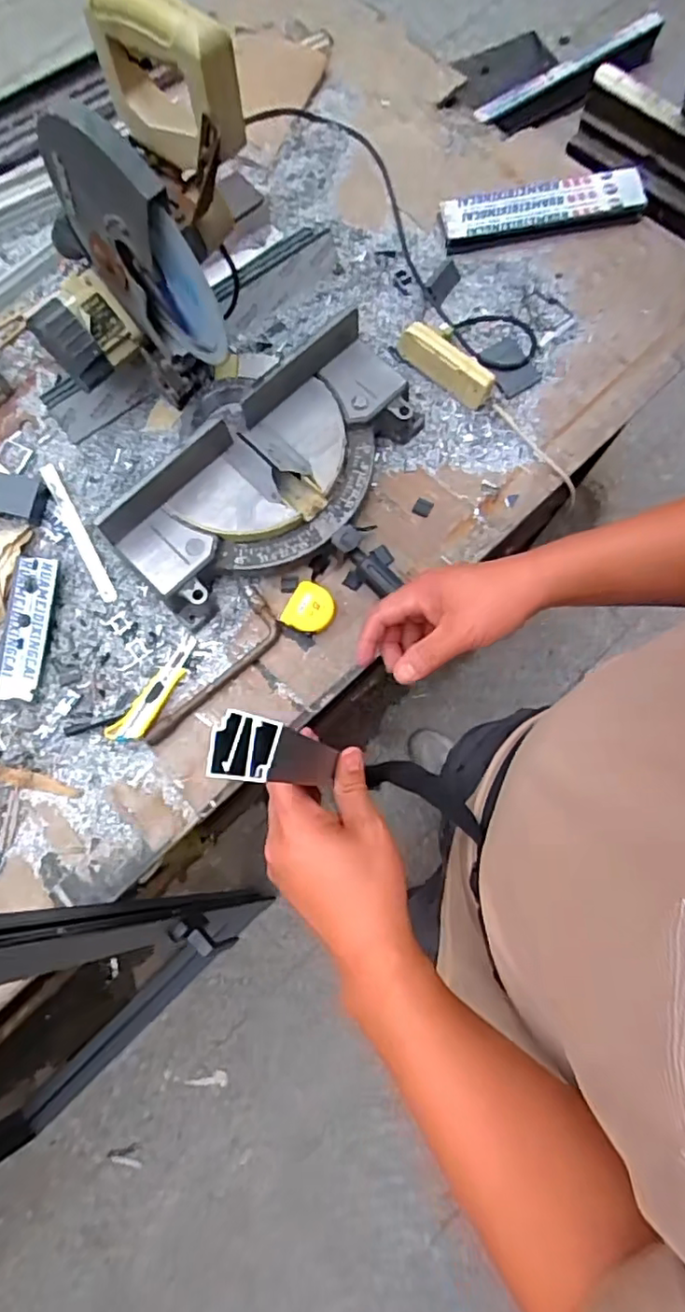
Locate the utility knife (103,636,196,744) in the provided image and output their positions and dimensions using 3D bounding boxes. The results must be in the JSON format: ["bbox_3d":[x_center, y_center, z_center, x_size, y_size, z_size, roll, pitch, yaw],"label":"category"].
[{"bbox_3d":[-0.255,0.050,0.856,0.043,0.027,0.172,32,79,8],"label":"utility knife"}]

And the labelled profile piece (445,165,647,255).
[{"bbox_3d":[0.335,-0.747,1.029,0.350,0.037,0.092,-14,78,-3],"label":"labelled profile piece"}]

